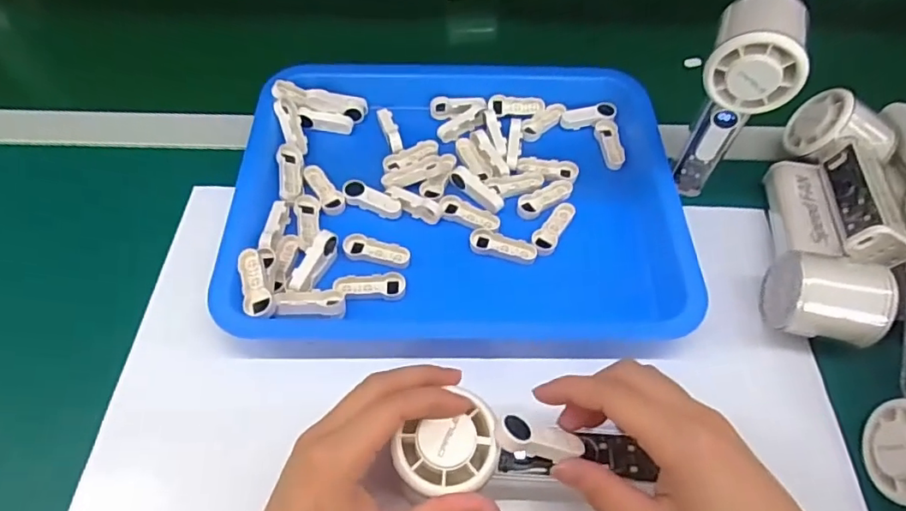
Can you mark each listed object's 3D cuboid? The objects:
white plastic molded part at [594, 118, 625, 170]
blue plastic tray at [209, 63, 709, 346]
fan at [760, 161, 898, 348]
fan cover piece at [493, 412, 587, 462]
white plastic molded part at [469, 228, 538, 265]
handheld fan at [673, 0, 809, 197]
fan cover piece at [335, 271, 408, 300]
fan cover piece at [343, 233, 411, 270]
[{"bbox_3d":[0.137,-0.096,0.473,0.020,0.008,0.052,-5,57,-4],"label":"white plastic molded part"},{"bbox_3d":[0.003,-0.064,0.434,0.324,0.034,0.276,0,57,-1],"label":"blue plastic tray"},{"bbox_3d":[0.258,-0.008,0.390,0.051,0.056,0.156,14,57,8],"label":"fan"},{"bbox_3d":[0.046,0.095,0.285,0.050,0.007,0.020,18,55,-15],"label":"fan cover piece"},{"bbox_3d":[0.037,-0.007,0.408,0.051,0.004,0.019,18,58,11],"label":"white plastic molded part"},{"bbox_3d":[0.198,-0.109,0.398,0.056,0.143,0.066,19,58,11],"label":"handheld fan"},{"bbox_3d":[-0.059,0.021,0.387,0.049,0.009,0.019,-5,57,-4],"label":"fan cover piece"},{"bbox_3d":[-0.057,-0.004,0.406,0.052,0.005,0.020,13,57,8],"label":"fan cover piece"}]

